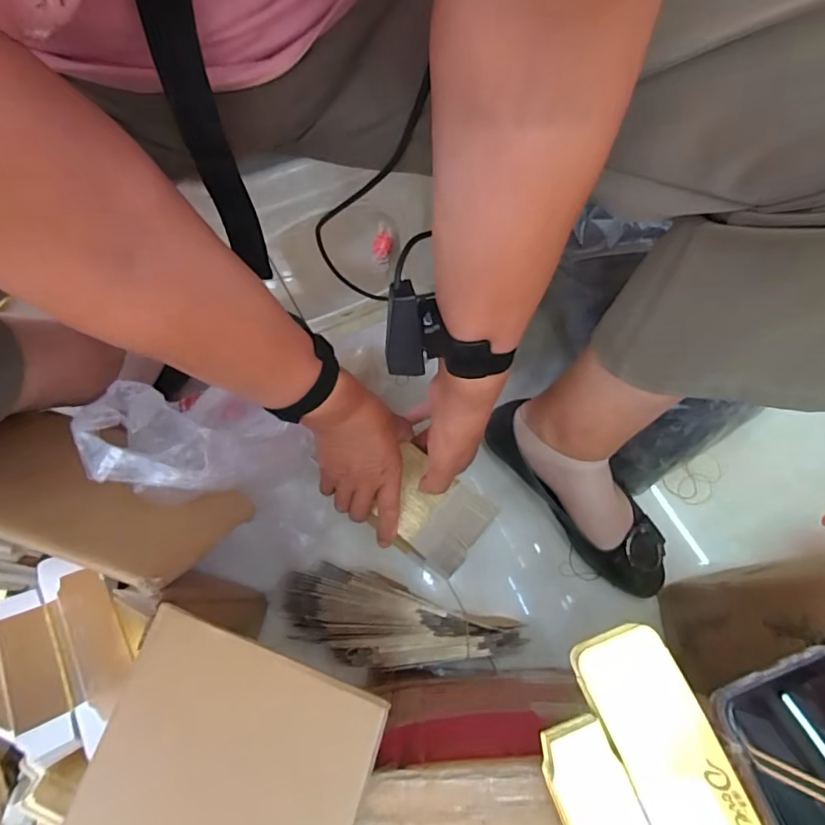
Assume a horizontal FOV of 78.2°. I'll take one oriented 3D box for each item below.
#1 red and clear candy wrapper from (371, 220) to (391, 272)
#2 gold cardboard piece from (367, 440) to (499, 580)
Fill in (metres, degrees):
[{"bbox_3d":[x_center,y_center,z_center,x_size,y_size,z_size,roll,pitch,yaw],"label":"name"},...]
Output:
[{"bbox_3d":[-0.043,-0.238,0.719,0.027,0.018,0.077,2,70,1],"label":"red and clear candy wrapper"},{"bbox_3d":[0.017,0.100,0.529,0.116,0.004,0.087,36,76,18],"label":"gold cardboard piece"}]

